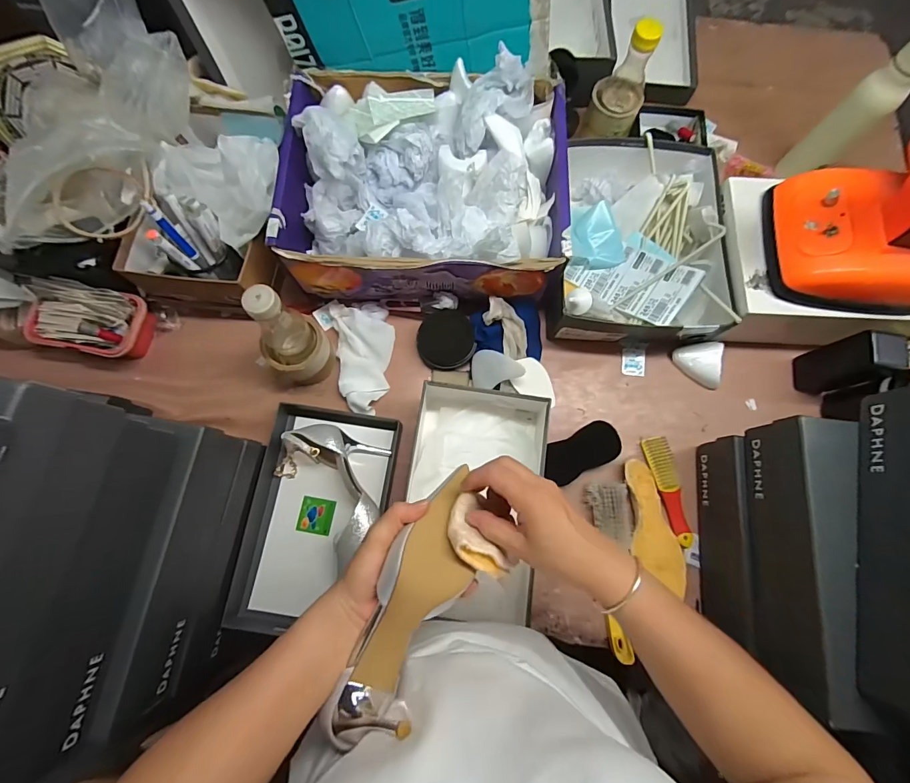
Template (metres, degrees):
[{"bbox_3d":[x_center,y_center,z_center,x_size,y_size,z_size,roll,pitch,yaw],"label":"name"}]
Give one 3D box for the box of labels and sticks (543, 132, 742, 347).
[{"bbox_3d":[0.281,-0.257,0.655,0.260,0.113,0.362,3,76,0],"label":"box of labels and sticks"}]

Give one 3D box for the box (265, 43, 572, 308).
[{"bbox_3d":[-0.045,-0.308,0.614,0.397,0.156,0.312,3,76,0],"label":"box"}]

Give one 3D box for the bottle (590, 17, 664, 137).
[{"bbox_3d":[0.271,-0.486,0.654,0.066,0.157,0.065,-10,77,-3],"label":"bottle"}]

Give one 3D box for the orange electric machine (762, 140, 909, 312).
[{"bbox_3d":[0.545,-0.221,0.484,0.205,0.204,0.179,5,76,0],"label":"orange electric machine"}]

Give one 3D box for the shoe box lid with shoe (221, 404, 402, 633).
[{"bbox_3d":[-0.194,0.176,0.576,0.179,0.068,0.304,8,77,1],"label":"shoe box lid with shoe"}]

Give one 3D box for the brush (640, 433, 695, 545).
[{"bbox_3d":[0.319,0.145,0.603,0.034,0.027,0.156,-13,77,-4],"label":"brush"}]

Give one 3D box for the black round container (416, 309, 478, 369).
[{"bbox_3d":[-0.016,-0.081,0.641,0.088,0.016,0.088,0,91,4],"label":"black round container"}]

